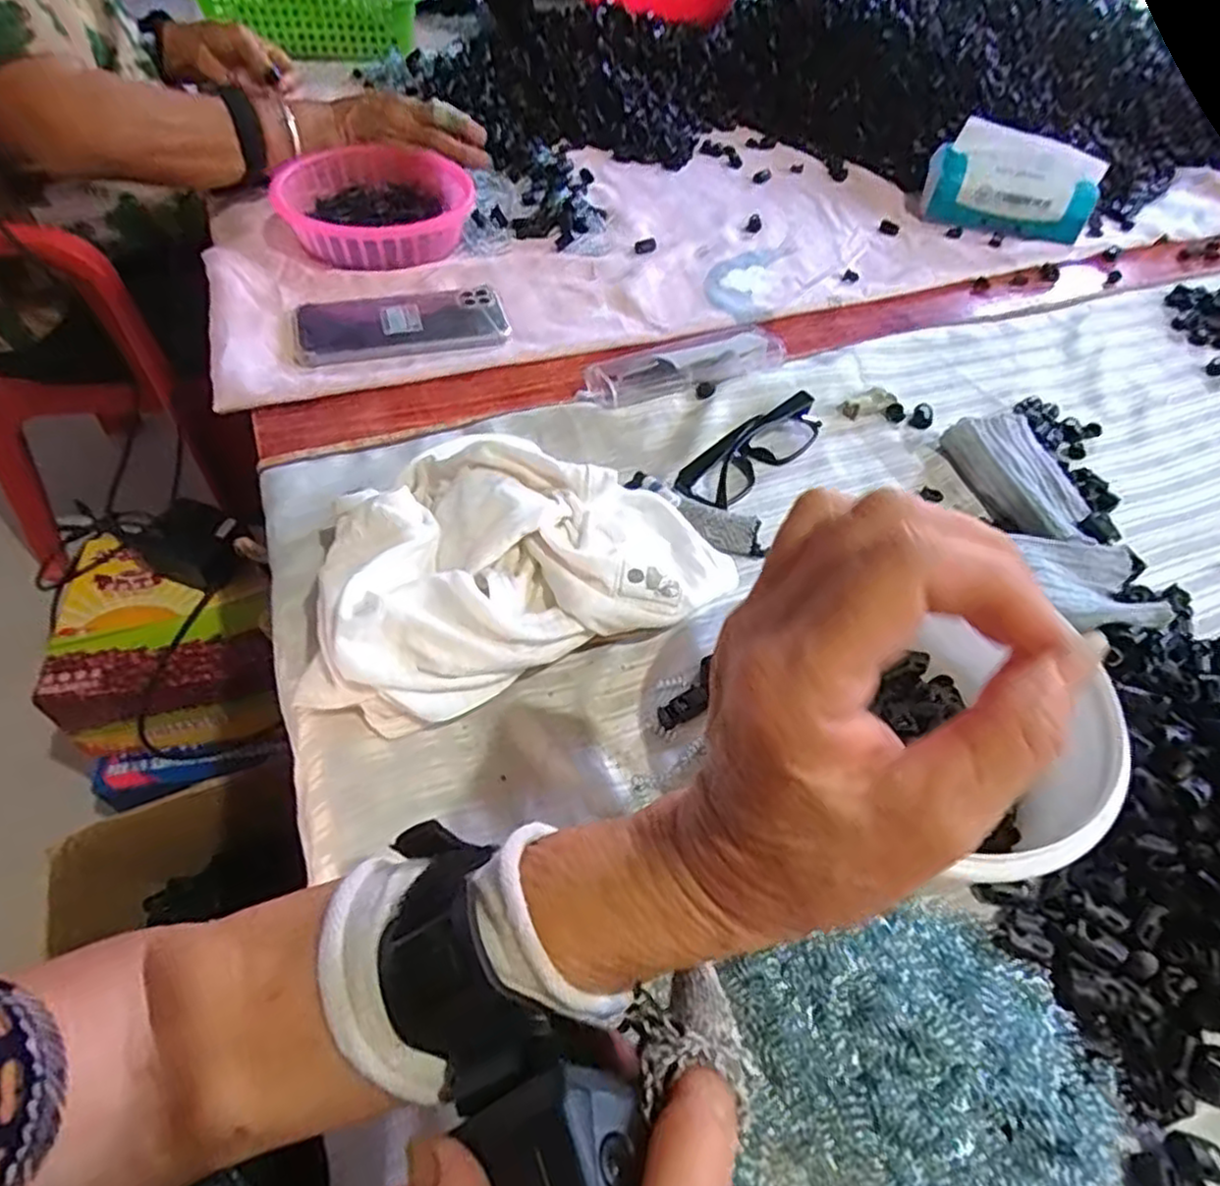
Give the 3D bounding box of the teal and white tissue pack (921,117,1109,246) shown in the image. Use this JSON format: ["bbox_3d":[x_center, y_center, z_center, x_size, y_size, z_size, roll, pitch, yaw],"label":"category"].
[{"bbox_3d":[0.425,-0.435,0.754,0.169,0.080,0.089,21,52,14],"label":"teal and white tissue pack"}]

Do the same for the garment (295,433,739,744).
[{"bbox_3d":[-0.063,-0.027,0.405,0.237,0.060,0.176,-18,55,-18],"label":"garment"}]

